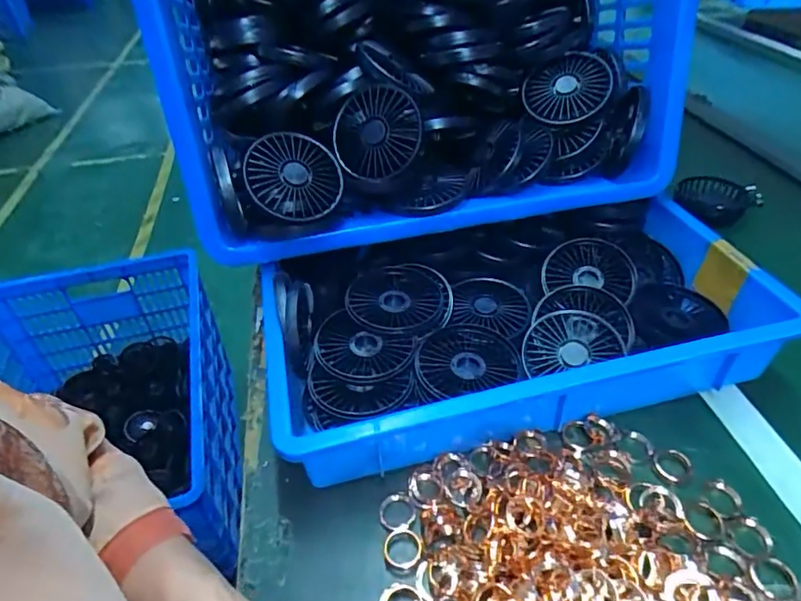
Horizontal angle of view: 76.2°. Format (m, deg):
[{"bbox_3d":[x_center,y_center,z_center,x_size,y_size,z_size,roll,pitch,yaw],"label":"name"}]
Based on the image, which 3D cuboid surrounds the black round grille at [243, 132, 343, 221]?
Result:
[{"bbox_3d":[-0.095,-0.109,0.455,0.082,0.016,0.083,-8,83,-20],"label":"black round grille"}]

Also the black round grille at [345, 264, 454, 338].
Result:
[{"bbox_3d":[0.000,0.002,0.479,0.096,0.027,0.079,-10,41,-7],"label":"black round grille"}]

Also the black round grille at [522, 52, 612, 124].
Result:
[{"bbox_3d":[0.173,-0.220,0.532,0.087,0.019,0.083,14,80,16],"label":"black round grille"}]

